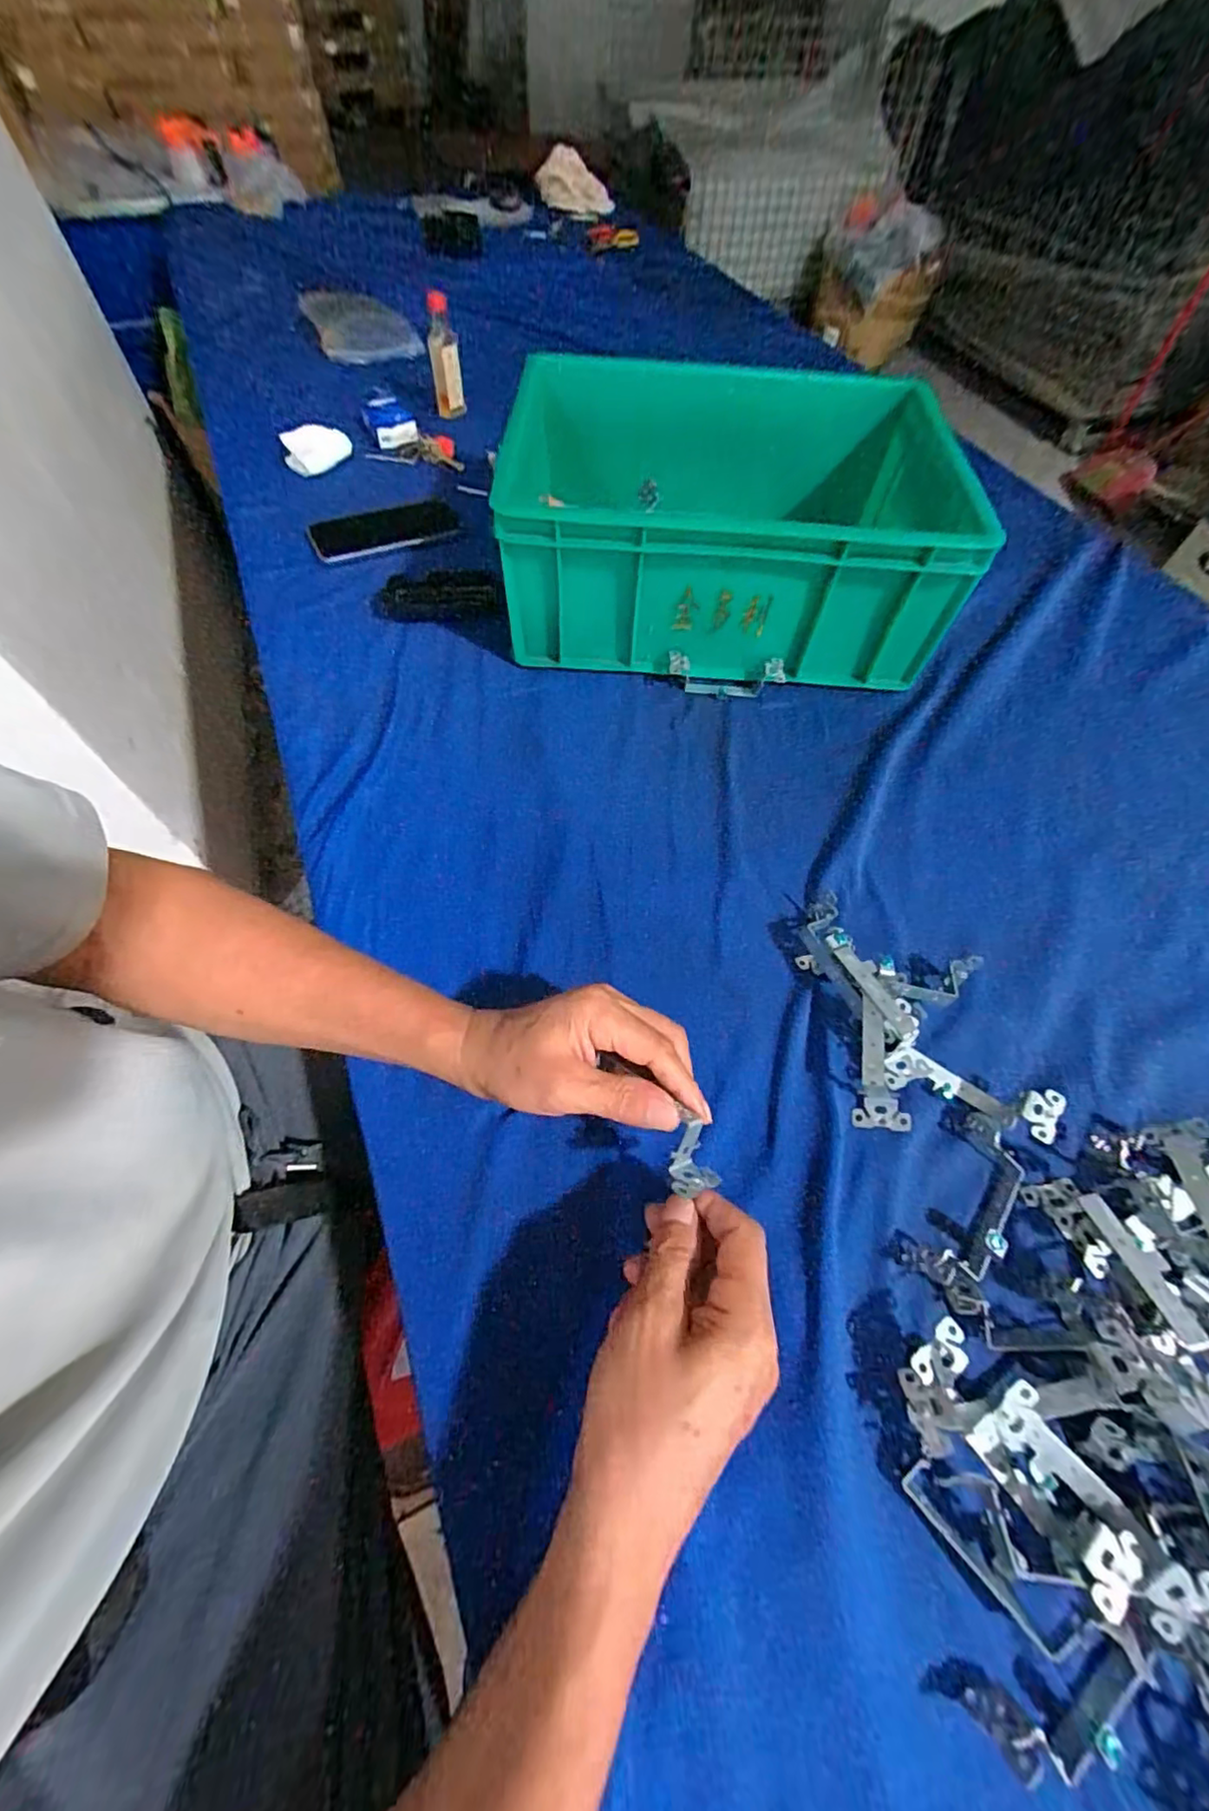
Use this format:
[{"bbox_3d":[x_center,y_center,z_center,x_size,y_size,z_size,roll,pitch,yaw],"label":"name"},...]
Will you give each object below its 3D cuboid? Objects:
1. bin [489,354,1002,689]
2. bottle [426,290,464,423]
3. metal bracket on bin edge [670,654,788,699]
[{"bbox_3d":[0.119,-0.383,0.587,0.393,0.148,0.336,4,59,0],"label":"bin"},{"bbox_3d":[-0.206,-0.701,0.761,0.037,0.117,0.034,-11,60,-9],"label":"bottle"},{"bbox_3d":[0.116,-0.218,0.562,0.109,0.031,0.022,6,59,1],"label":"metal bracket on bin edge"}]

